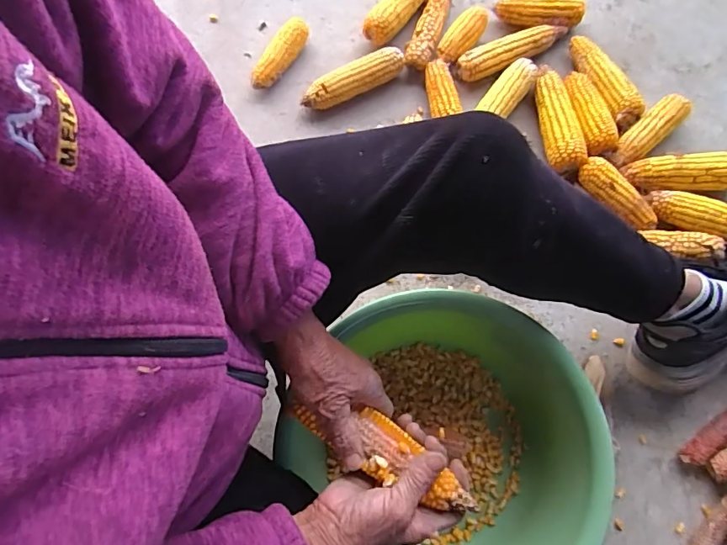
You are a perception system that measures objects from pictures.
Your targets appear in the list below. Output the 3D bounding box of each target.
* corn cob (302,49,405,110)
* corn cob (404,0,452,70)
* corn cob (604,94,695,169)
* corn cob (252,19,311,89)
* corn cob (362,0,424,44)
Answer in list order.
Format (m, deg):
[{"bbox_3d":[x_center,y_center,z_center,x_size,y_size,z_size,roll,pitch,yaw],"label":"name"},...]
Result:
[{"bbox_3d":[-0.015,-0.297,0.752,0.170,0.046,0.044,-24,75,-7],"label":"corn cob"},{"bbox_3d":[0.109,-0.406,0.787,0.047,0.034,0.175,17,75,5],"label":"corn cob"},{"bbox_3d":[0.423,-0.208,0.714,0.146,0.045,0.045,-40,78,-11],"label":"corn cob"},{"bbox_3d":[-0.133,-0.345,0.766,0.041,0.045,0.130,33,77,9],"label":"corn cob"},{"bbox_3d":[0.073,-0.457,0.790,0.063,0.051,0.207,28,76,8],"label":"corn cob"}]

